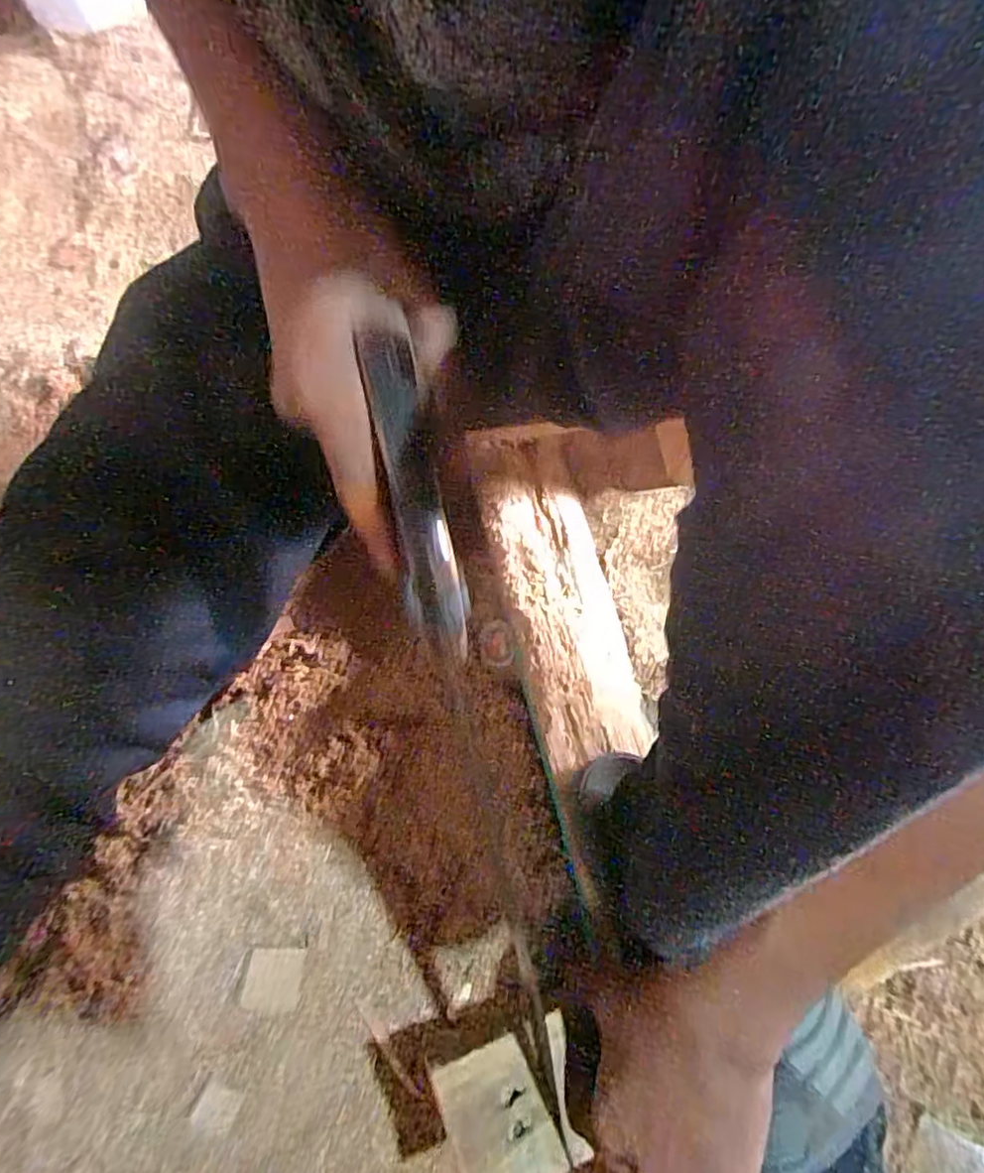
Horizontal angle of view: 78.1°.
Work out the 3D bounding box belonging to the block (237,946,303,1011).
[{"bbox_3d":[-0.160,0.284,0.437,0.044,0.004,0.038,0,68,-1],"label":"block"}]

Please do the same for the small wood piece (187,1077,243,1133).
[{"bbox_3d":[-0.184,0.348,0.406,0.027,0.008,0.026,17,69,5],"label":"small wood piece"}]

